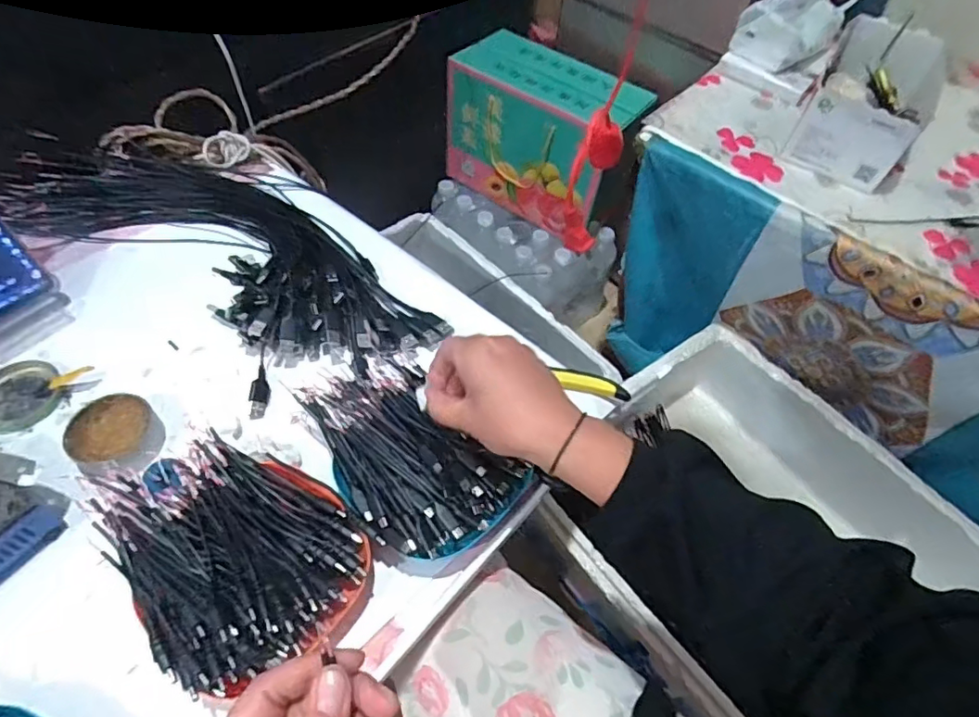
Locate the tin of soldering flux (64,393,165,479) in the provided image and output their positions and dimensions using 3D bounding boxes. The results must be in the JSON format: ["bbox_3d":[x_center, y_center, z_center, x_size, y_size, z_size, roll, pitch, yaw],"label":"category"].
[{"bbox_3d":[-0.302,0.065,0.448,0.062,0.026,0.071,-35,65,-25],"label":"tin of soldering flux"}]

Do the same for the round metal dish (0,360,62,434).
[{"bbox_3d":[-0.411,0.033,0.480,0.073,0.009,0.066,30,58,15],"label":"round metal dish"}]

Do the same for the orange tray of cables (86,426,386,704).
[{"bbox_3d":[-0.179,0.129,0.390,0.136,0.062,0.179,-38,67,-26],"label":"orange tray of cables"}]

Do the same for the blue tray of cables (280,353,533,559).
[{"bbox_3d":[-0.070,0.073,0.438,0.179,0.044,0.126,40,61,20],"label":"blue tray of cables"}]

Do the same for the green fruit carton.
[{"bbox_3d":[0.105,-0.416,1.035,0.323,0.238,0.189,37,60,19],"label":"green fruit carton"}]

